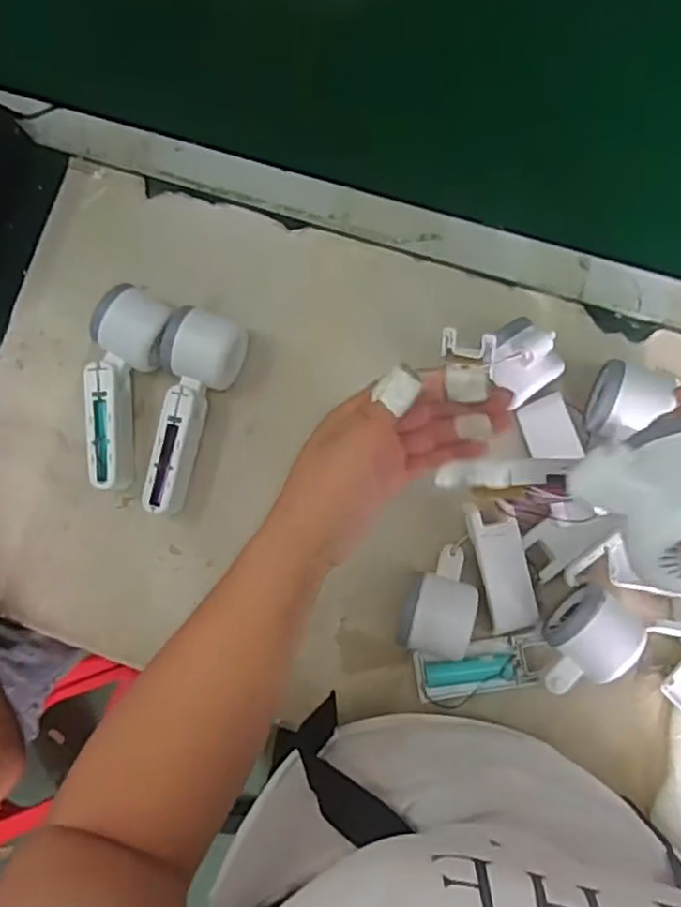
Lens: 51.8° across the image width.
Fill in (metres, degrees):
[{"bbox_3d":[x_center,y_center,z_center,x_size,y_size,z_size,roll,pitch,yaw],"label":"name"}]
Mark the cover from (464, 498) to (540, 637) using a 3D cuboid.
[{"bbox_3d":[0.127,0.087,0.542,0.040,0.016,0.099,-13,81,3],"label":"cover"}]

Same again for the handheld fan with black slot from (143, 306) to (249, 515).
[{"bbox_3d":[-0.119,-0.033,0.567,0.063,0.051,0.168,11,83,6],"label":"handheld fan with black slot"}]

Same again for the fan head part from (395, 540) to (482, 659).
[{"bbox_3d":[0.076,0.110,0.532,0.057,0.050,0.083,14,83,7],"label":"fan head part"}]

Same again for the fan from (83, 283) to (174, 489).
[{"bbox_3d":[-0.179,-0.054,0.575,0.054,0.053,0.161,13,83,6],"label":"fan"}]

